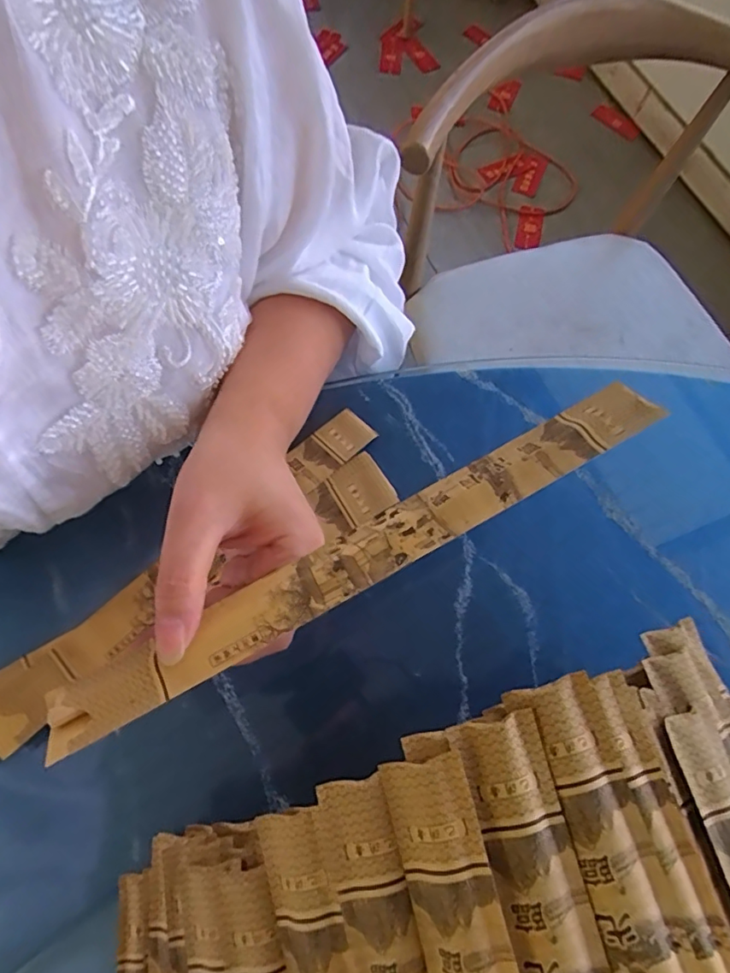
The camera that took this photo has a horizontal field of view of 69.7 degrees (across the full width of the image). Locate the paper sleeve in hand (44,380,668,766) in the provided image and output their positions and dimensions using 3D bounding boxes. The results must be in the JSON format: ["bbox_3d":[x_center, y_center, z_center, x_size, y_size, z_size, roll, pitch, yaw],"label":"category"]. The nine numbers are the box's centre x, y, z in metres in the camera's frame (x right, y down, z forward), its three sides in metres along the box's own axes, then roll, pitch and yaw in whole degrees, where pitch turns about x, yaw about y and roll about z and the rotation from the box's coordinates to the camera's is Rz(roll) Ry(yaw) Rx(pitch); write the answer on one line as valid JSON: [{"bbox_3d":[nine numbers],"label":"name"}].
[{"bbox_3d":[0.000,0.024,0.203,0.254,0.005,0.029,-28,50,-6],"label":"paper sleeve in hand"}]

